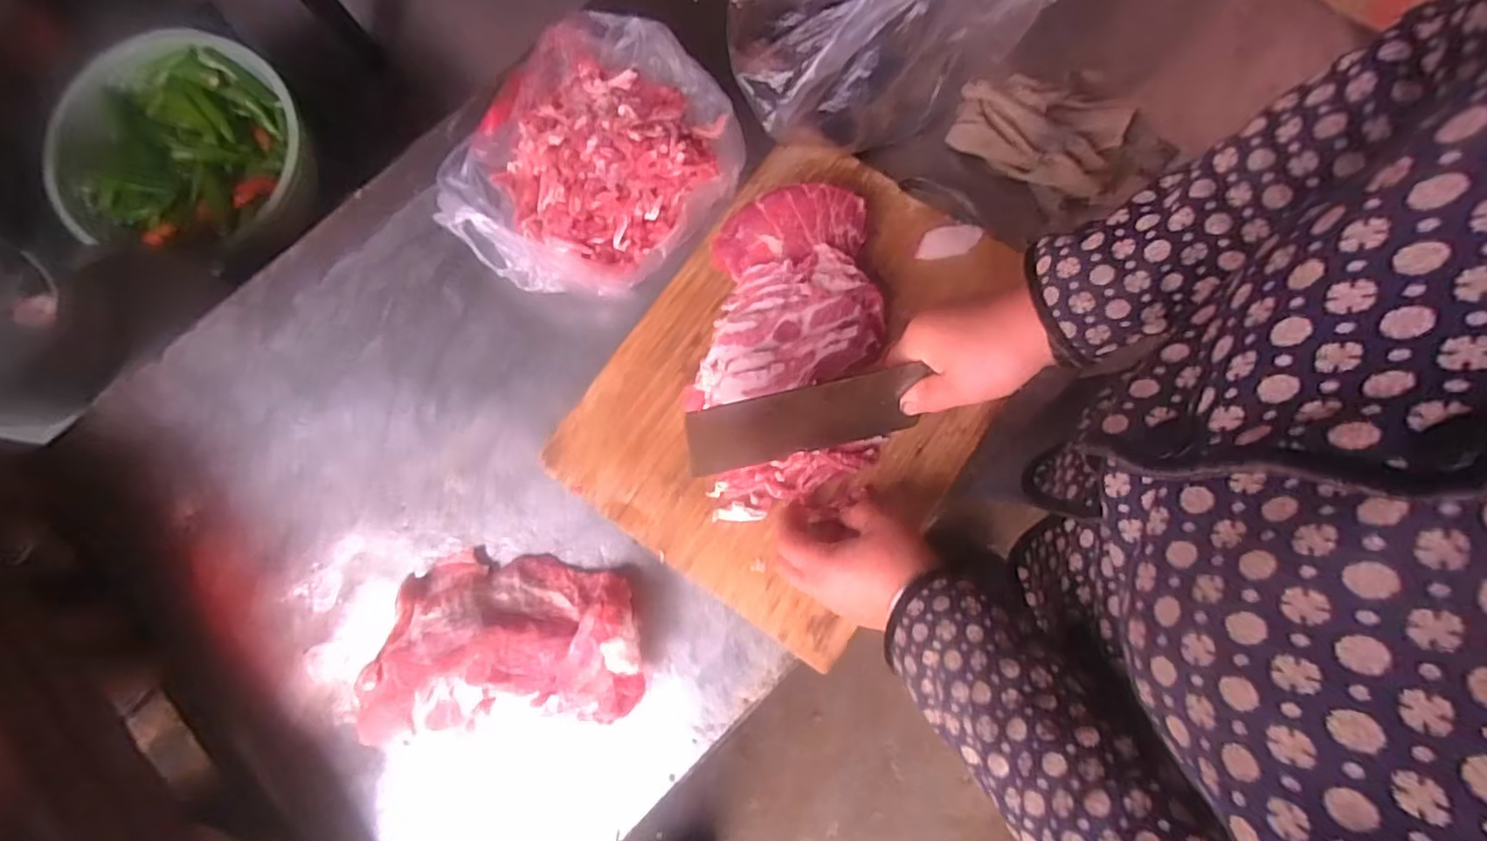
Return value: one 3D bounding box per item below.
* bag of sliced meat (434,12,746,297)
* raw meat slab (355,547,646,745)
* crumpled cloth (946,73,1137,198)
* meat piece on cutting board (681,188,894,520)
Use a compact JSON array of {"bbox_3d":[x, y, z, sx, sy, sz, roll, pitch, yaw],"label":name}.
[{"bbox_3d":[-0.137,-0.244,0.590,0.245,0.072,0.270,38,82,8],"label":"bag of sliced meat"},{"bbox_3d":[-0.188,0.175,0.527,0.209,0.060,0.130,-4,79,0],"label":"raw meat slab"},{"bbox_3d":[0.278,-0.270,0.613,0.158,0.037,0.100,16,80,4],"label":"crumpled cloth"},{"bbox_3d":[0.038,-0.061,0.553,0.153,0.040,0.276,0,79,1],"label":"meat piece on cutting board"}]

